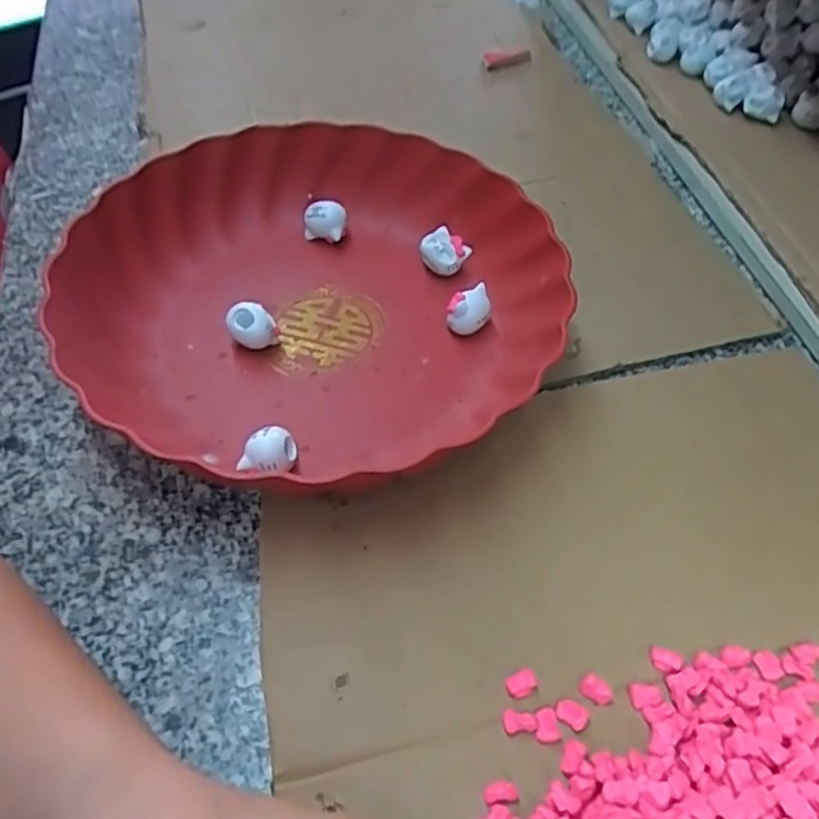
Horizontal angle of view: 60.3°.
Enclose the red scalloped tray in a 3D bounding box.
[{"bbox_3d":[-0.051,-0.062,0.371,0.245,0.047,0.234,-24,57,-18],"label":"red scalloped tray"}]

